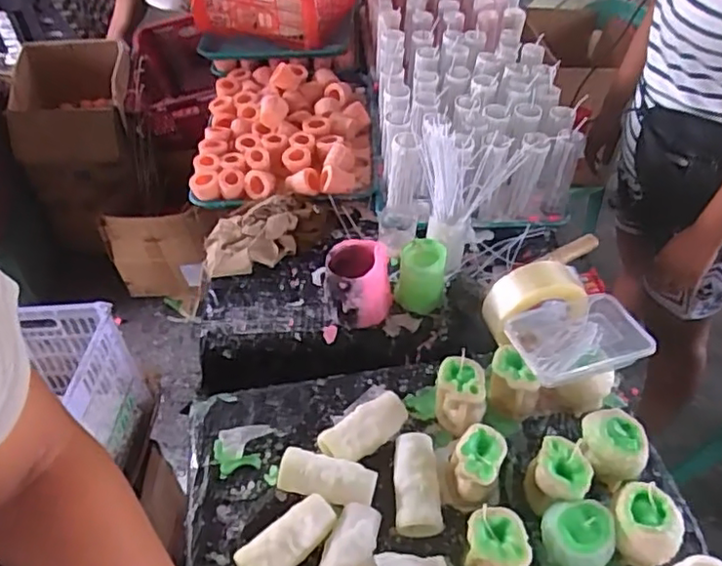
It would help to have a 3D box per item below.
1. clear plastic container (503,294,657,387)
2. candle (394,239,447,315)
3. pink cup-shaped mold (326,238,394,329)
[{"bbox_3d":[0.270,0.069,0.780,0.157,0.035,0.111,-11,48,-10],"label":"clear plastic container"},{"bbox_3d":[0.088,-0.010,0.922,0.068,0.087,0.072,2,47,2],"label":"candle"},{"bbox_3d":[-0.001,0.001,0.902,0.093,0.100,0.082,-1,47,0],"label":"pink cup-shaped mold"}]

